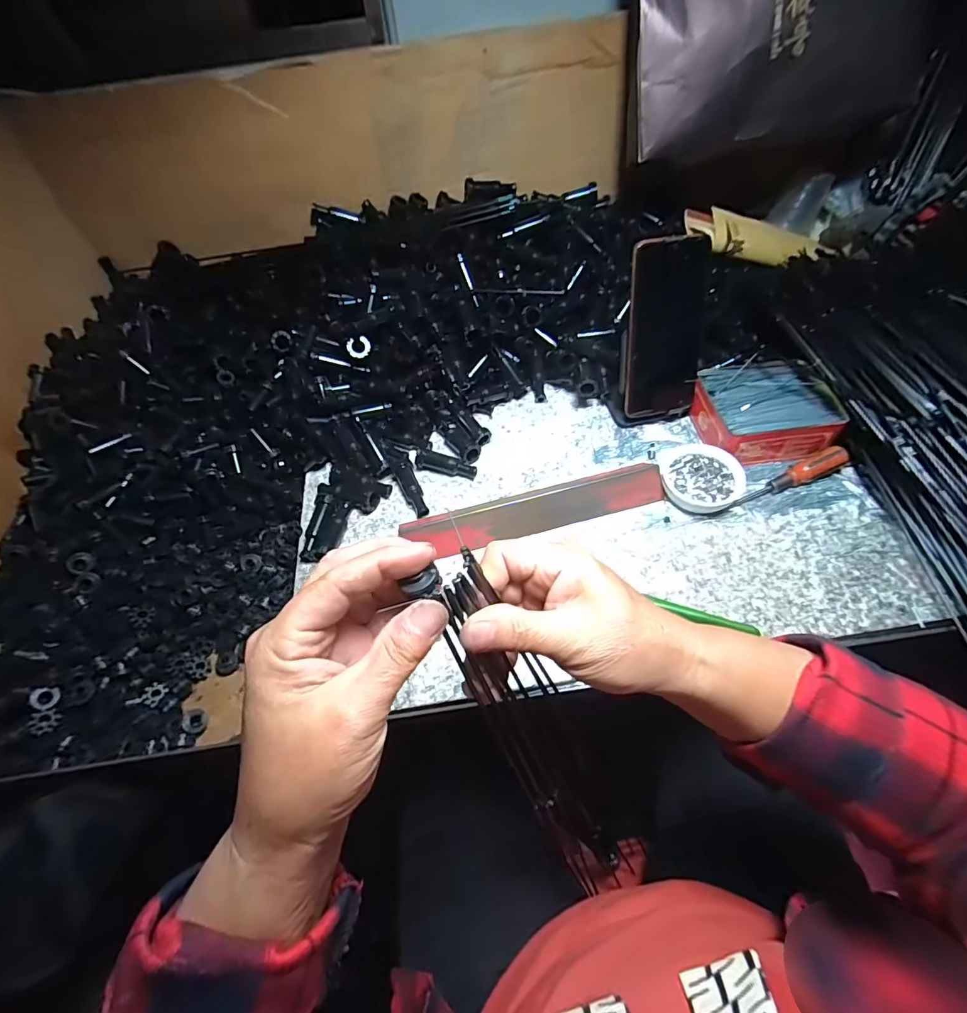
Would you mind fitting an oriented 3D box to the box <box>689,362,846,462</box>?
[{"bbox_3d":[0.288,-0.100,0.491,0.117,0.043,0.105,-9,55,0],"label":"box"}]

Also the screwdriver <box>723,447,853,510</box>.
[{"bbox_3d":[0.296,-0.026,0.455,0.124,0.025,0.026,-24,56,-11],"label":"screwdriver"}]

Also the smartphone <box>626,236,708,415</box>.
[{"bbox_3d":[0.183,-0.174,0.469,0.073,0.164,0.009,-7,29,1],"label":"smartphone"}]

